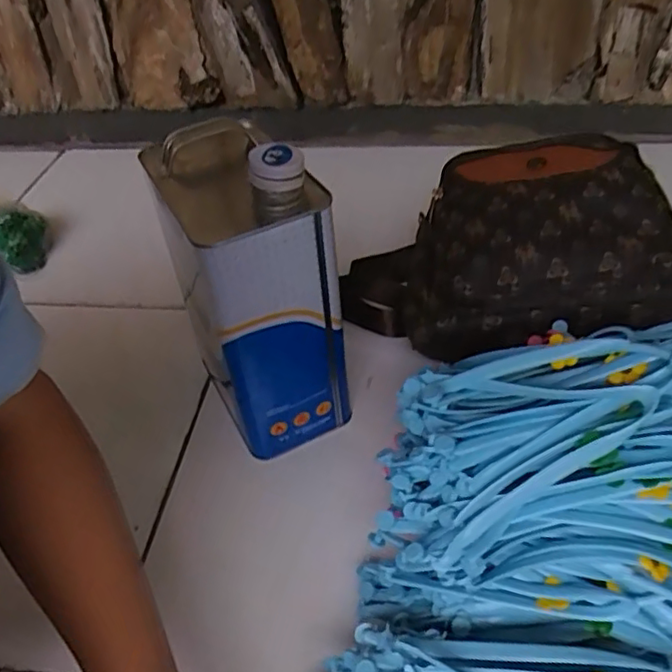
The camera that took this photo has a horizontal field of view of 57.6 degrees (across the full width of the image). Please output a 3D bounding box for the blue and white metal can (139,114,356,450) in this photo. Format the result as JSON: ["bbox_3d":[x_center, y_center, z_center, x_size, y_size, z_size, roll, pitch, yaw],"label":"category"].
[{"bbox_3d":[-0.079,-0.042,0.532,0.112,0.259,0.161,-25,47,-18],"label":"blue and white metal can"}]

